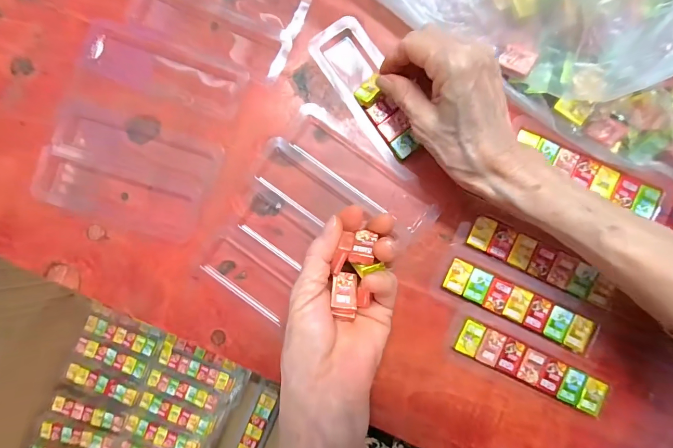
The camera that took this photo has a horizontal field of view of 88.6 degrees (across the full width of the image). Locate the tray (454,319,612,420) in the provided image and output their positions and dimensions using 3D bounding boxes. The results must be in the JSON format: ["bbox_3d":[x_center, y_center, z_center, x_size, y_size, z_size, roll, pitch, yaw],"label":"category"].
[{"bbox_3d":[0.150,0.110,0.267,0.117,0.006,0.027,25,88,3],"label":"tray"}]

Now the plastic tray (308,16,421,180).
[{"bbox_3d":[0.027,-0.102,0.279,0.046,0.012,0.137,-27,86,1],"label":"plastic tray"}]

